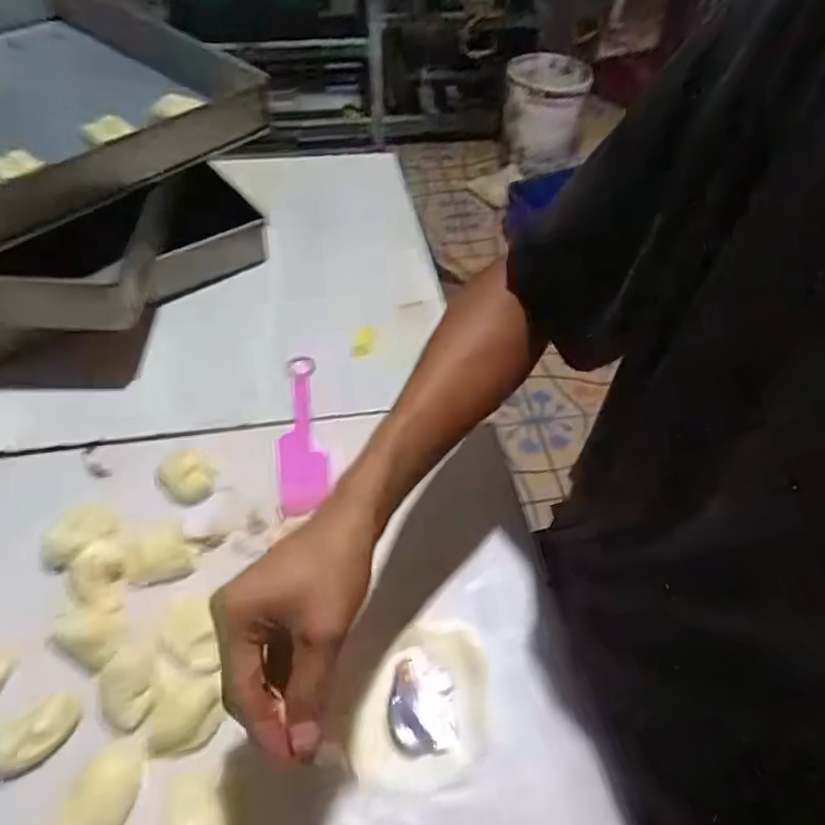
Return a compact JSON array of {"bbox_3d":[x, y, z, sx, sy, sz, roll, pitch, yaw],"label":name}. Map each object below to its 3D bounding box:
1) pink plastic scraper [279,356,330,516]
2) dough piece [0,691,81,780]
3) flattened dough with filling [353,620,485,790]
[{"bbox_3d":[-0.107,0.016,0.595,0.042,0.011,0.175,-6,51,-9],"label":"pink plastic scraper"},{"bbox_3d":[-0.249,0.211,0.409,0.059,0.008,0.037,-29,58,-25],"label":"dough piece"},{"bbox_3d":[0.007,0.205,0.444,0.090,0.005,0.110,6,51,0],"label":"flattened dough with filling"}]

